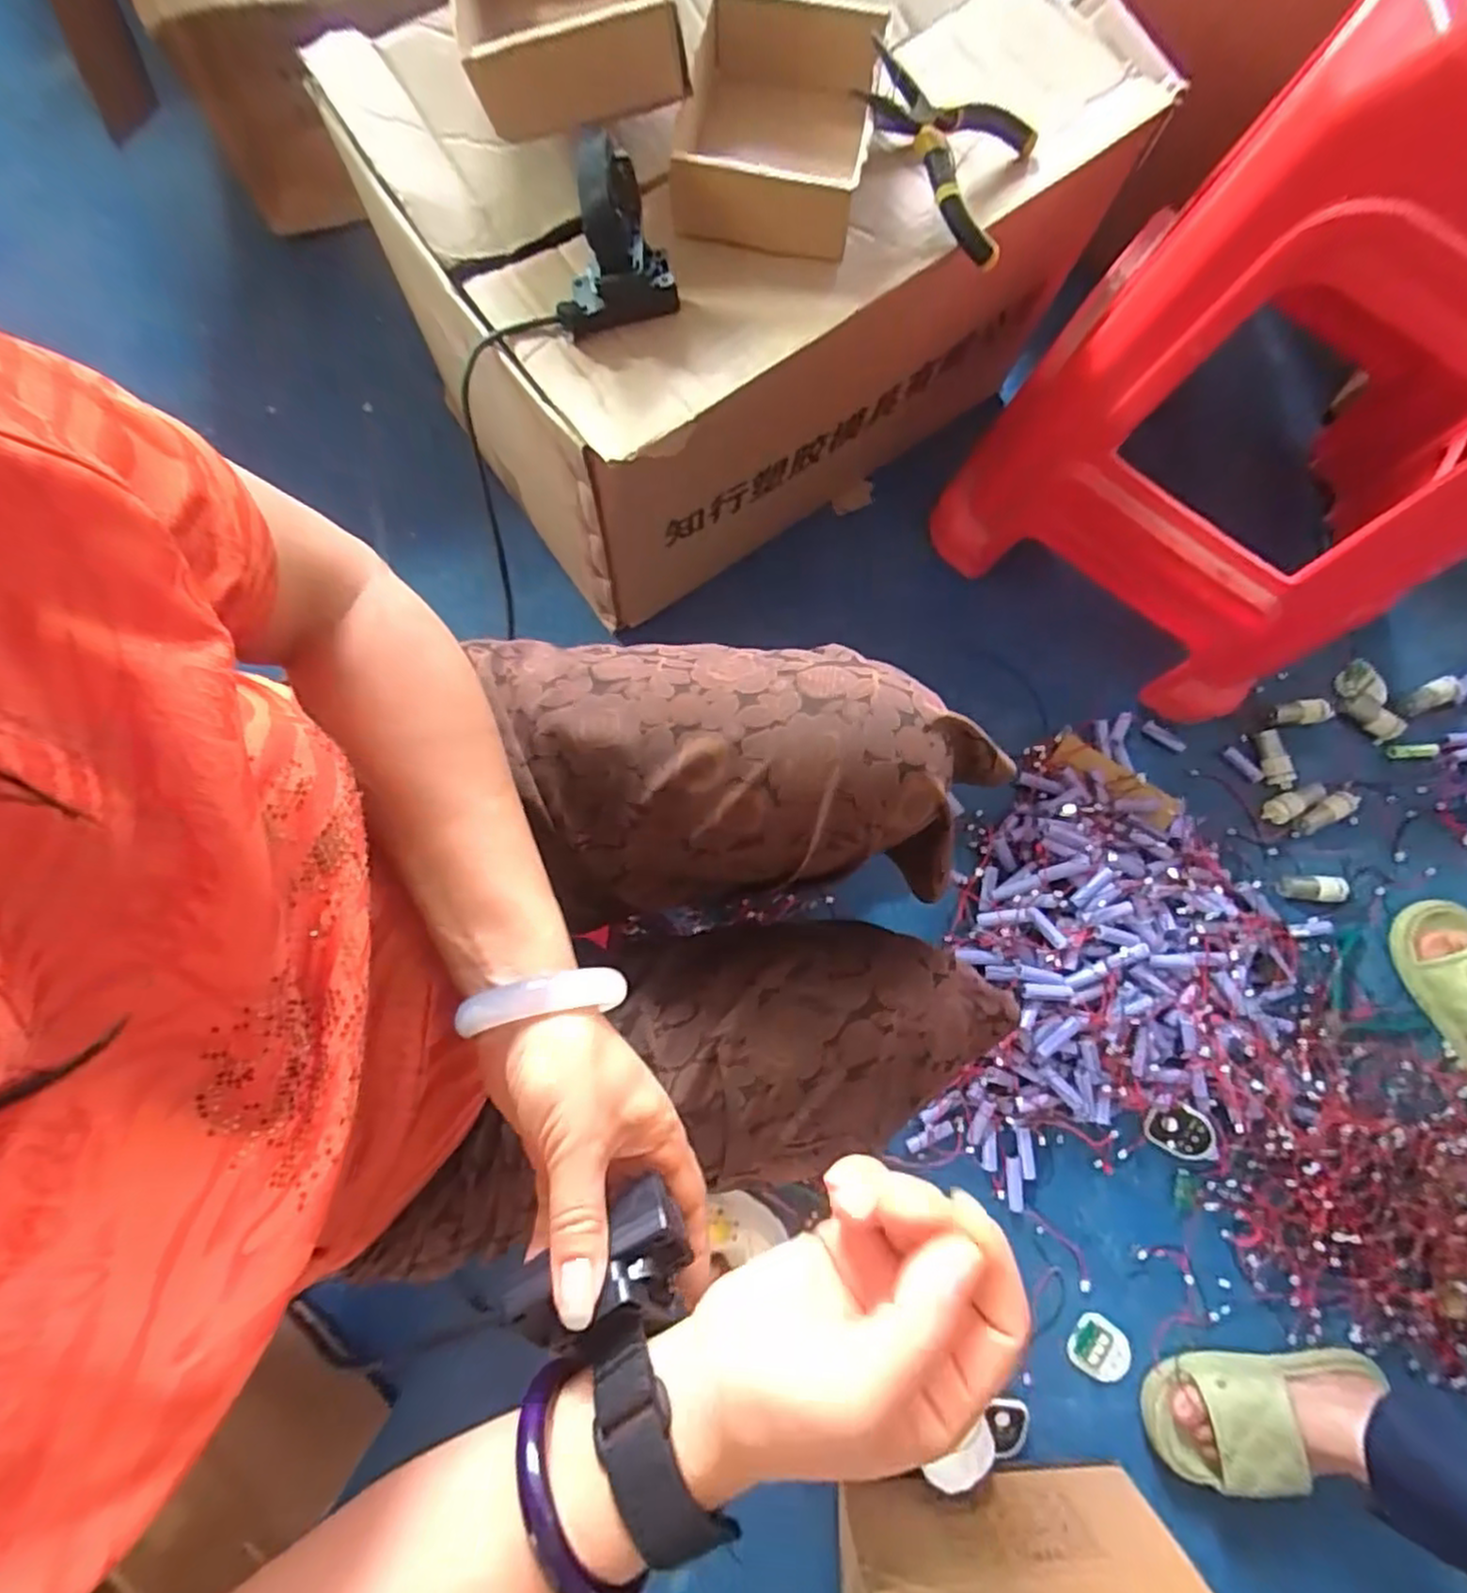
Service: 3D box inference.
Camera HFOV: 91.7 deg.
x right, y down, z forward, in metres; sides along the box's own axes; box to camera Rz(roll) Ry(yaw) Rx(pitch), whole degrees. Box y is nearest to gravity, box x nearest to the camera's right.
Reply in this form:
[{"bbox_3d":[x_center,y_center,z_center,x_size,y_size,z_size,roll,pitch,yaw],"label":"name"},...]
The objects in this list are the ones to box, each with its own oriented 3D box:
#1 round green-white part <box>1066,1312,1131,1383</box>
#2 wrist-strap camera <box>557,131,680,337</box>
[{"bbox_3d":[0.363,0.547,0.703,0.058,0.006,0.056,0,80,-1],"label":"round green-white part"},{"bbox_3d":[-0.088,-0.371,0.474,0.077,0.076,0.069,-20,83,-5],"label":"wrist-strap camera"}]

